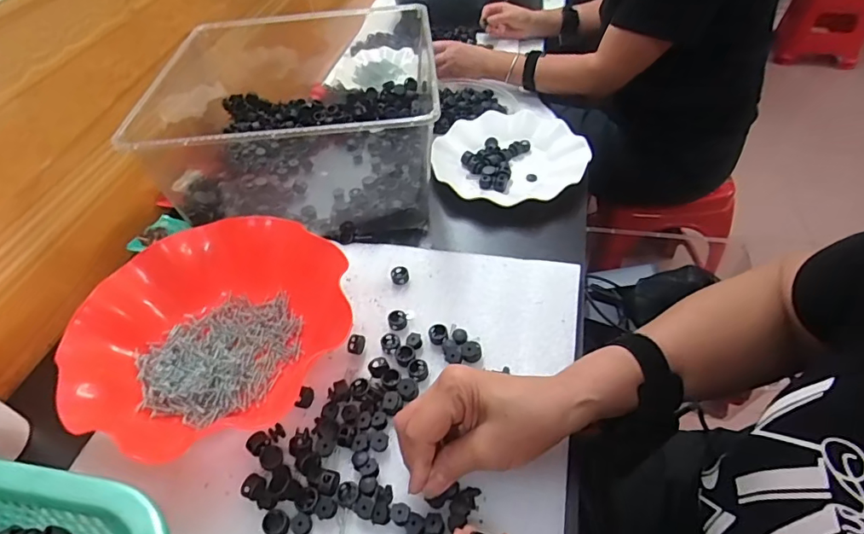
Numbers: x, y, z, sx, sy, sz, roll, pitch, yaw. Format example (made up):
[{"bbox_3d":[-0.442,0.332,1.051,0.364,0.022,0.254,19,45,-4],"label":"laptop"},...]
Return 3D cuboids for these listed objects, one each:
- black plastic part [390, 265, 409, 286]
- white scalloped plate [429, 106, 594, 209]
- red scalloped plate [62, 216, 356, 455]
[{"bbox_3d":[-0.032,0.008,0.499,0.018,0.010,0.018,-1,48,1],"label":"black plastic part"},{"bbox_3d":[0.095,-0.143,0.636,0.181,0.039,0.181,-1,48,1],"label":"white scalloped plate"},{"bbox_3d":[-0.194,0.047,0.438,0.183,0.052,0.221,28,54,24],"label":"red scalloped plate"}]

